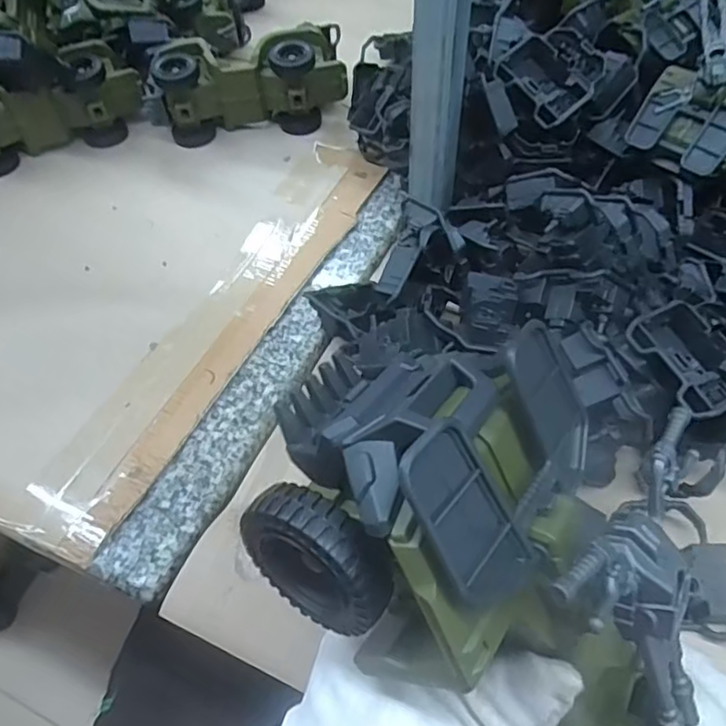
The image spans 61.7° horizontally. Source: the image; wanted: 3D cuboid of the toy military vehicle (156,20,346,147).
[{"bbox_3d":[-0.113,-0.291,0.635,0.184,0.085,0.072,-5,51,-3],"label":"toy military vehicle"}]

